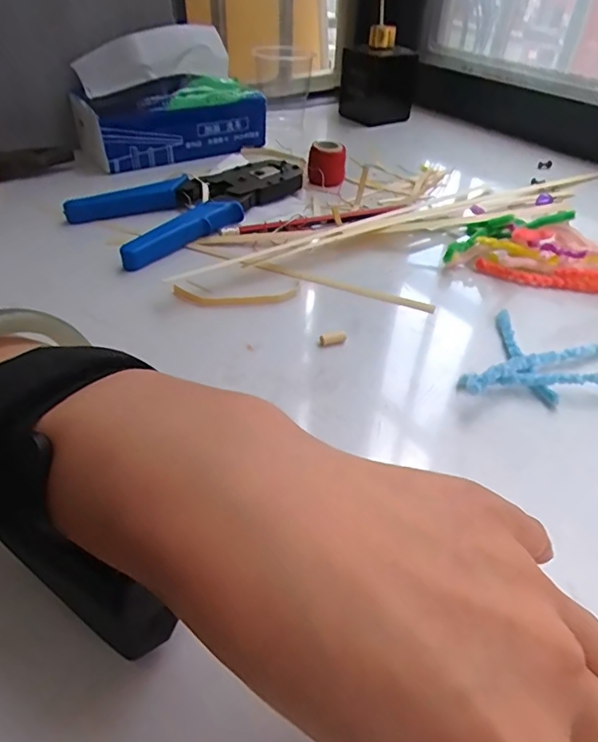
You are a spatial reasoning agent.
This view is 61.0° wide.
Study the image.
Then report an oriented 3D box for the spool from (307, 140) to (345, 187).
[{"bbox_3d":[0.026,-0.192,0.475,0.035,0.034,0.040,3,41,2],"label":"spool"}]

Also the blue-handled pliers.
[{"bbox_3d":[-0.084,-0.144,0.424,0.095,0.020,0.194,33,50,31],"label":"blue-handled pliers"}]

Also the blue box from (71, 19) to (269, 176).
[{"bbox_3d":[-0.131,-0.276,0.511,0.182,0.101,0.079,-21,46,-24],"label":"blue box"}]

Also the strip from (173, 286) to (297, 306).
[{"bbox_3d":[-0.040,-0.047,0.322,0.076,0.008,0.010,-1,41,-3],"label":"strip"}]

